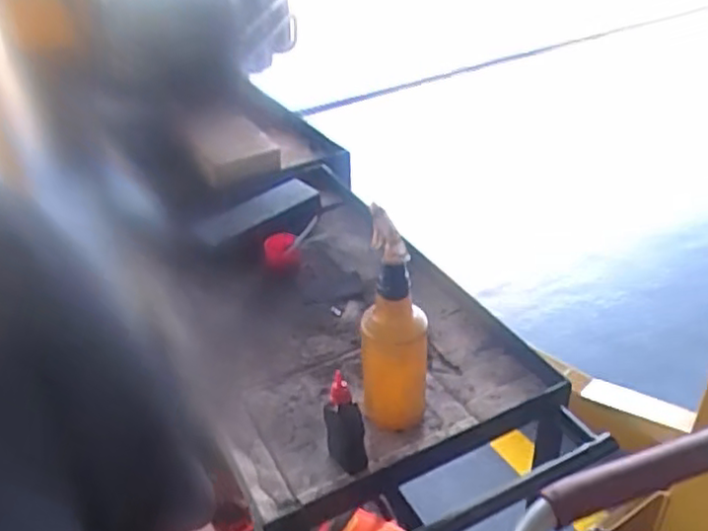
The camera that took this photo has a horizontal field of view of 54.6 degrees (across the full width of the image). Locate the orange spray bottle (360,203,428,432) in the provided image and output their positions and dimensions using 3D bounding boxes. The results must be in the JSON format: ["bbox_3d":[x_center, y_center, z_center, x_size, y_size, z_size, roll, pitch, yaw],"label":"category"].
[{"bbox_3d":[0.055,0.084,0.851,0.094,0.275,0.092,0,35,4],"label":"orange spray bottle"}]

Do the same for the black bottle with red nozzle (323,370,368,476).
[{"bbox_3d":[-0.012,0.195,0.849,0.047,0.125,0.033,-15,11,-24],"label":"black bottle with red nozzle"}]

